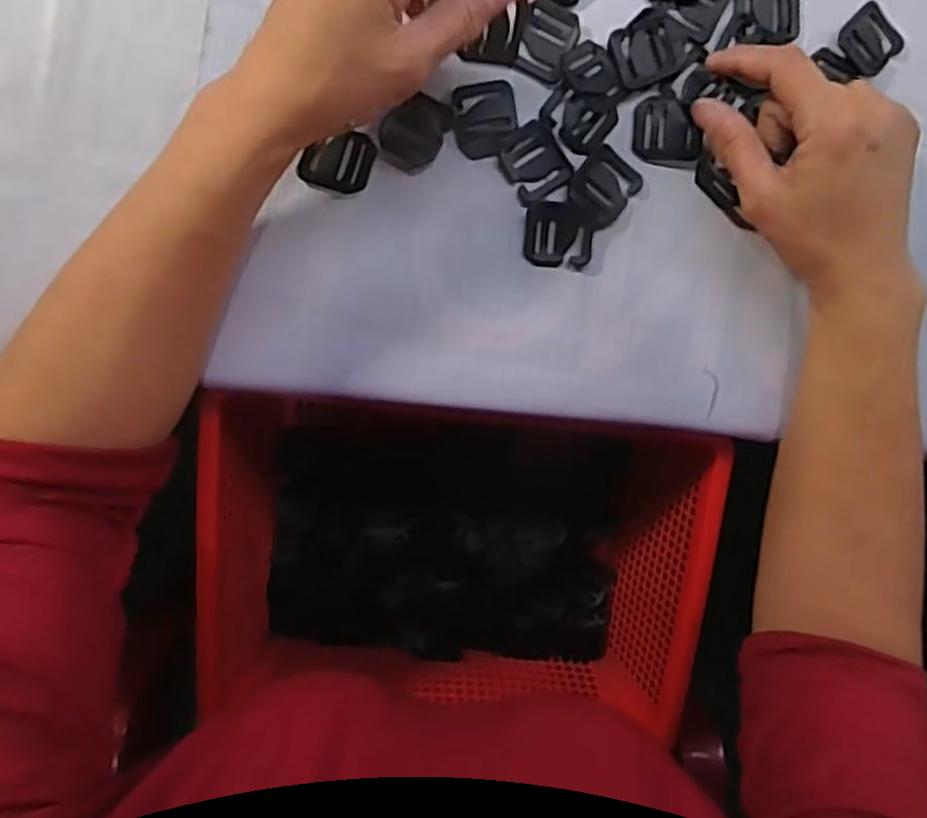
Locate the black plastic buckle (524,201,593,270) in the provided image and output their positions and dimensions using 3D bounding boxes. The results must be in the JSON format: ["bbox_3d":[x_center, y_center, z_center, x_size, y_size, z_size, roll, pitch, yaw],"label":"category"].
[{"bbox_3d":[0.049,-0.089,0.366,0.034,0.004,0.031,5,94,-6],"label":"black plastic buckle"}]

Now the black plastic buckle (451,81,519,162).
[{"bbox_3d":[0.011,-0.145,0.358,0.031,0.004,0.035,-11,96,-4],"label":"black plastic buckle"}]

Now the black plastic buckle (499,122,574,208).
[{"bbox_3d":[0.037,-0.124,0.362,0.031,0.004,0.034,-32,97,-2],"label":"black plastic buckle"}]

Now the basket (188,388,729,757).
[{"bbox_3d":[-0.001,0.112,0.467,0.295,0.110,0.198,4,94,-6],"label":"basket"}]

